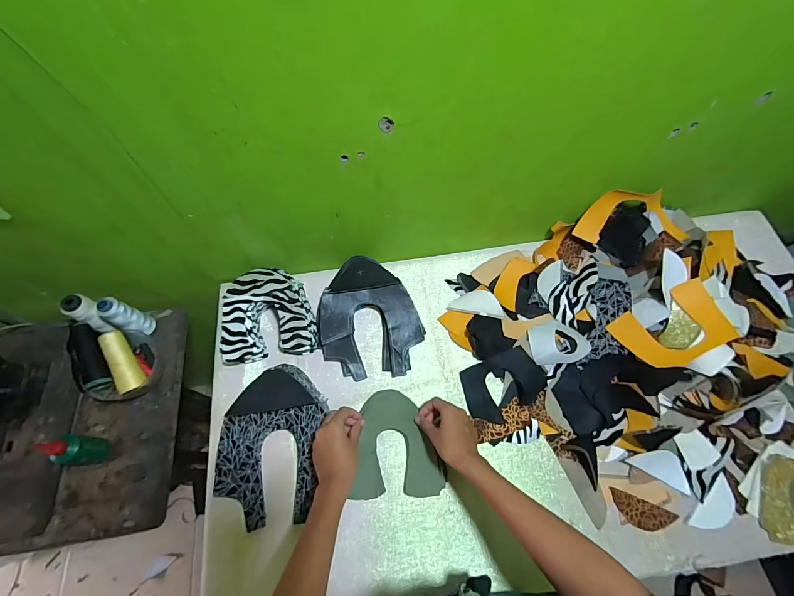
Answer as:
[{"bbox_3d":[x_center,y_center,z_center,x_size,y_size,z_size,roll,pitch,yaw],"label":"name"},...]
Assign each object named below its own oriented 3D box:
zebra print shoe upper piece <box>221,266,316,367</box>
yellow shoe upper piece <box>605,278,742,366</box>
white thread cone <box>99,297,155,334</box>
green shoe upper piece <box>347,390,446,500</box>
[{"bbox_3d":[-0.244,0.030,0.673,0.163,0.074,0.156,-9,66,-4],"label":"zebra print shoe upper piece"},{"bbox_3d":[0.465,0.050,0.597,0.153,0.016,0.115,-37,46,21],"label":"yellow shoe upper piece"},{"bbox_3d":[-0.491,0.039,0.649,0.046,0.108,0.043,21,66,10],"label":"white thread cone"},{"bbox_3d":[0.001,0.242,0.599,0.137,0.018,0.165,-2,66,-1],"label":"green shoe upper piece"}]

